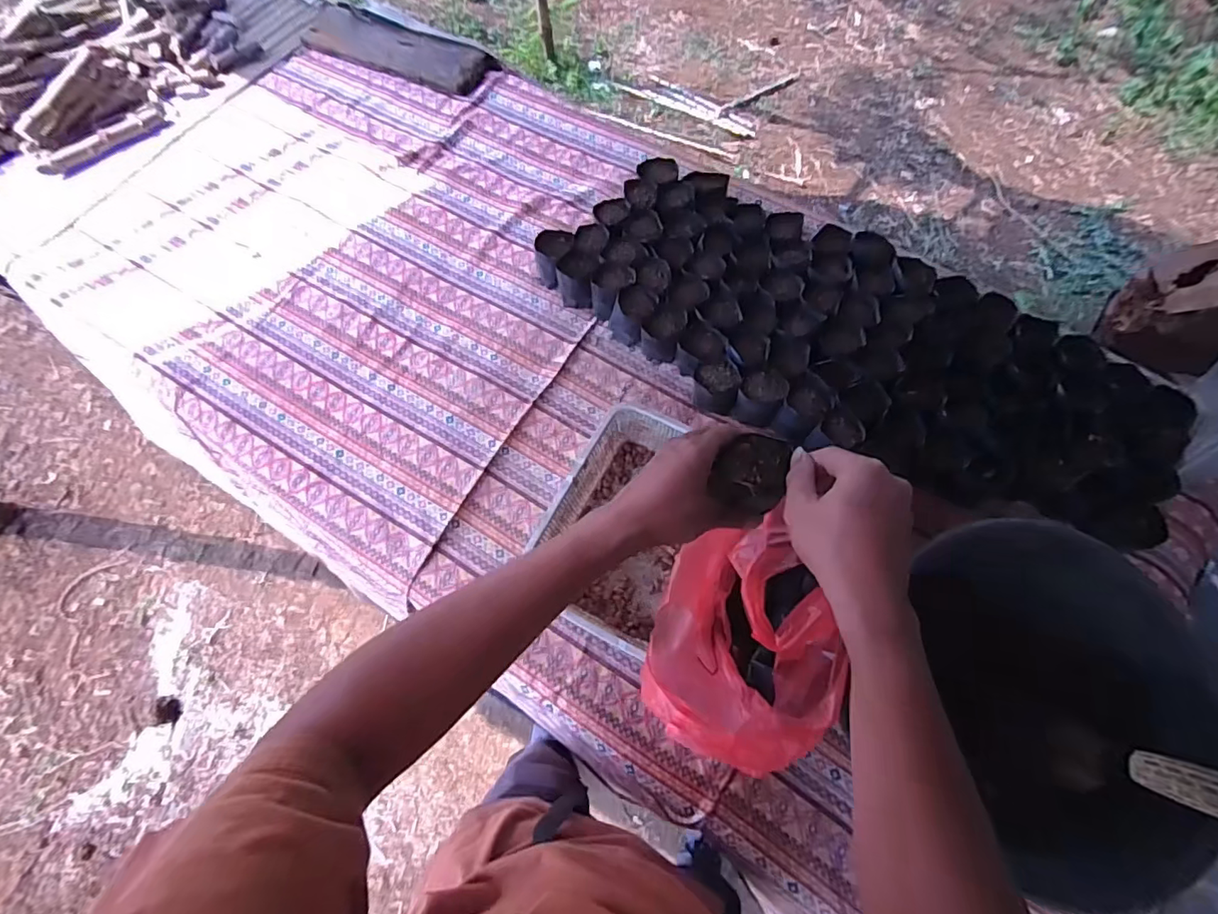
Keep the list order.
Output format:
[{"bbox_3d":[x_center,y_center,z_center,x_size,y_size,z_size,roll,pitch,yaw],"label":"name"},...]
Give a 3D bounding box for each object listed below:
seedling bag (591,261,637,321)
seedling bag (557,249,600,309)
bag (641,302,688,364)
[{"bbox_3d":[0.005,-0.266,0.848,0.058,0.070,0.066,39,74,15],"label":"seedling bag"},{"bbox_3d":[-0.051,-0.286,0.863,0.061,0.073,0.064,9,69,4],"label":"seedling bag"},{"bbox_3d":[0.084,-0.191,0.819,0.059,0.067,0.068,21,70,9],"label":"bag"}]

